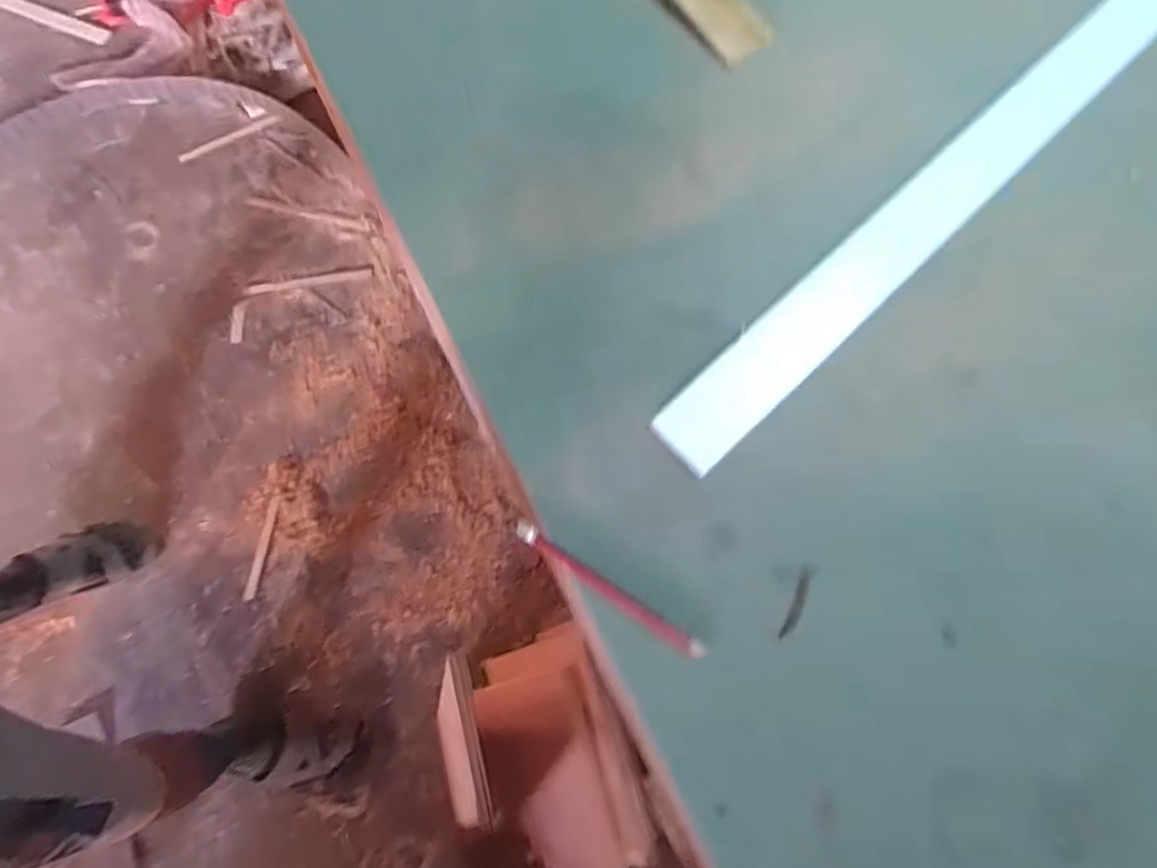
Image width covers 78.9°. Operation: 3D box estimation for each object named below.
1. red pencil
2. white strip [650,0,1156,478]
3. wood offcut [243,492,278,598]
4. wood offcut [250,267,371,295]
[{"bbox_3d":[0.019,0.096,0.435,0.136,0.008,0.012,33,75,8],"label":"red pencil"},{"bbox_3d":[0.291,-0.194,0.536,0.624,0.014,0.052,-42,83,-13],"label":"white strip"},{"bbox_3d":[-0.557,0.199,1.234,0.018,0.005,0.184,7,74,3],"label":"wood offcut"},{"bbox_3d":[-0.524,-0.299,1.382,0.237,0.004,0.021,-10,73,-2],"label":"wood offcut"}]

